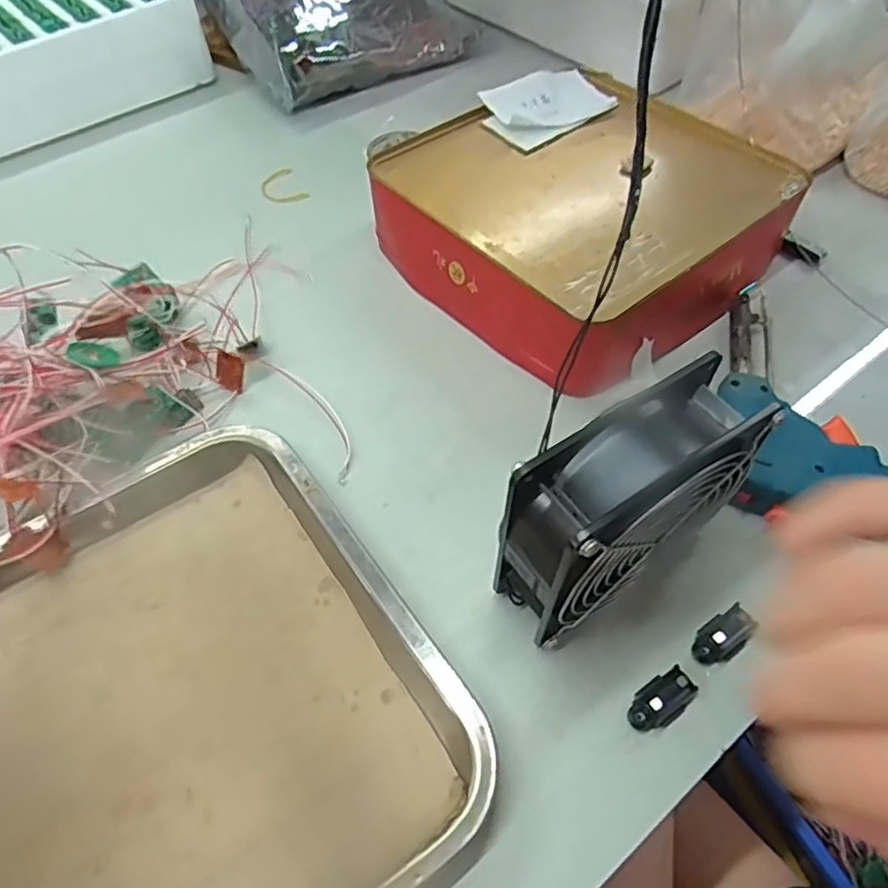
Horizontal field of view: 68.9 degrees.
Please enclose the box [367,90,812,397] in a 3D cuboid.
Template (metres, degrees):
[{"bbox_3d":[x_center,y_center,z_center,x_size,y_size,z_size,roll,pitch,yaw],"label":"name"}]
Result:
[{"bbox_3d":[0.100,-0.174,0.487,0.243,0.064,0.251,-37,62,-22],"label":"box"}]

